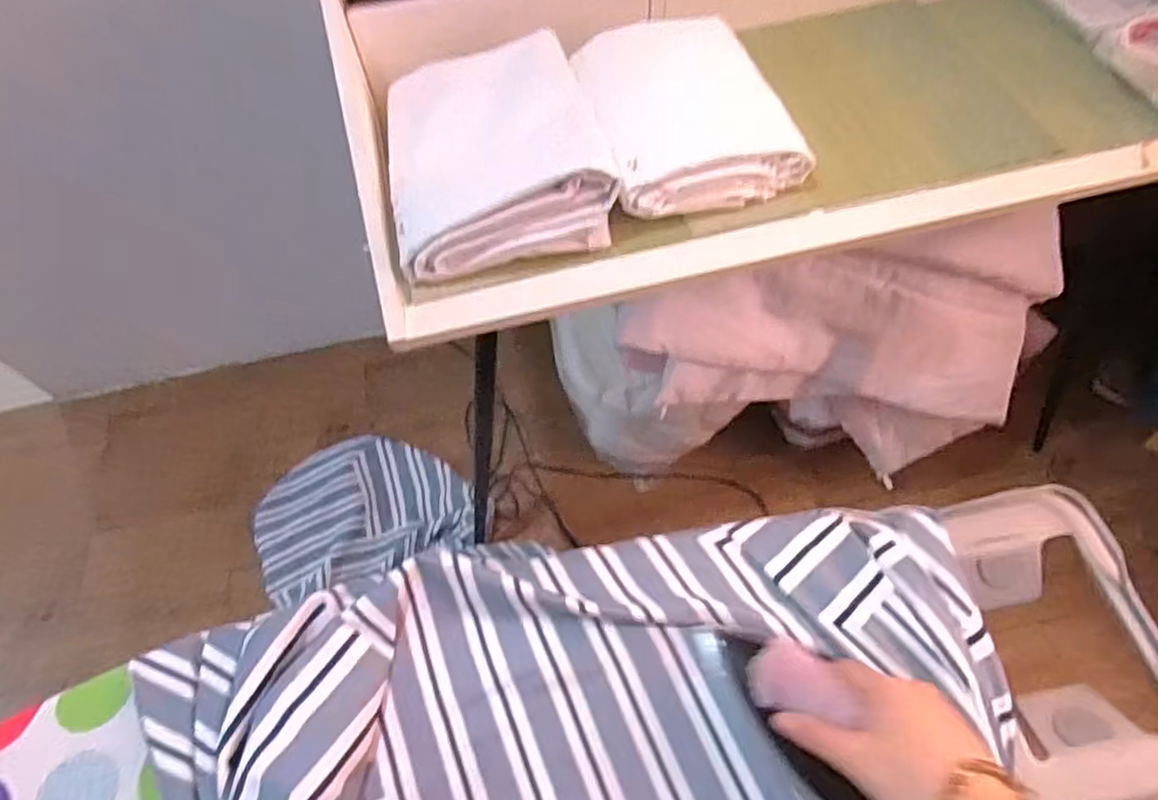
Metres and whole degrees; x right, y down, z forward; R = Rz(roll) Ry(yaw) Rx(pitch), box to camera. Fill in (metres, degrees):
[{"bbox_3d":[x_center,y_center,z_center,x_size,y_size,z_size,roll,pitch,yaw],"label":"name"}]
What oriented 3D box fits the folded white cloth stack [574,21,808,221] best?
[{"bbox_3d":[0.113,-0.337,0.747,0.216,0.061,0.274,-17,60,-6],"label":"folded white cloth stack"}]

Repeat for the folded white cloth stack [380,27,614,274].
[{"bbox_3d":[-0.097,-0.276,0.717,0.238,0.071,0.277,-14,60,-5],"label":"folded white cloth stack"}]

